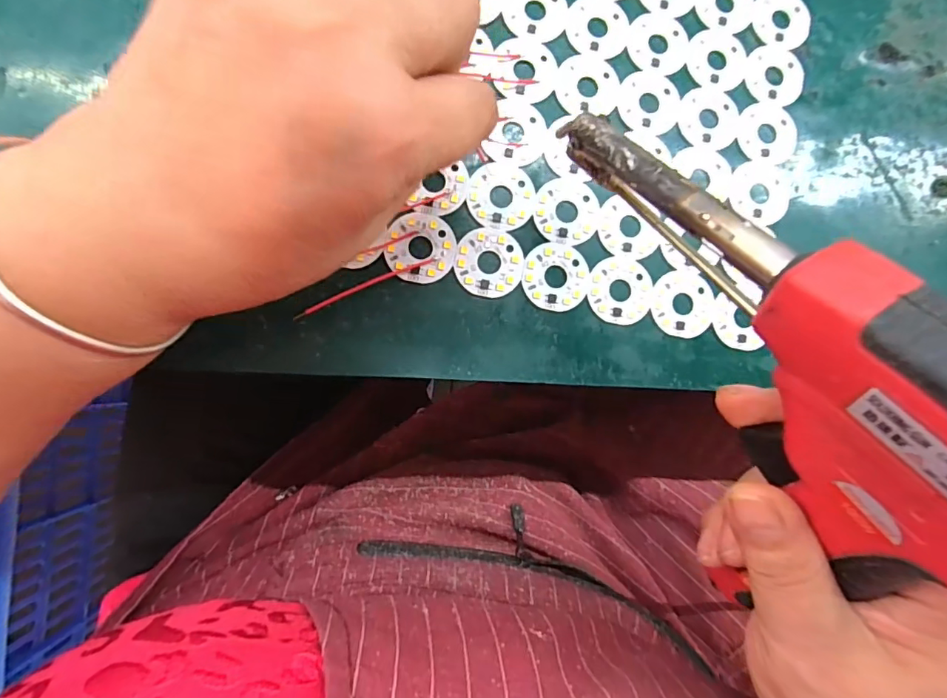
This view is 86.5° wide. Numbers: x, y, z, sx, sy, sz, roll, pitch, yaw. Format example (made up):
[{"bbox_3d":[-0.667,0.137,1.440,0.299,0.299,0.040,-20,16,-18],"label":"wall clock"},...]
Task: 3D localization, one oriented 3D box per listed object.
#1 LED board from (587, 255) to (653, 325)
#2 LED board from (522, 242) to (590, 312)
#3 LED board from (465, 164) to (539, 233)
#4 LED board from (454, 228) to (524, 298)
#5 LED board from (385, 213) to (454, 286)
[{"bbox_3d":[0.067,-0.027,0.229,0.030,0.004,0.031,7,85,-7],"label":"LED board"},{"bbox_3d":[0.037,-0.033,0.225,0.030,0.004,0.030,7,85,-7],"label":"LED board"},{"bbox_3d":[0.013,-0.069,0.225,0.031,0.004,0.030,5,85,-7],"label":"LED board"},{"bbox_3d":[0.007,-0.038,0.222,0.030,0.004,0.030,19,84,-6],"label":"LED board"},{"bbox_3d":[-0.023,-0.044,0.218,0.030,0.004,0.030,5,85,-7],"label":"LED board"}]

